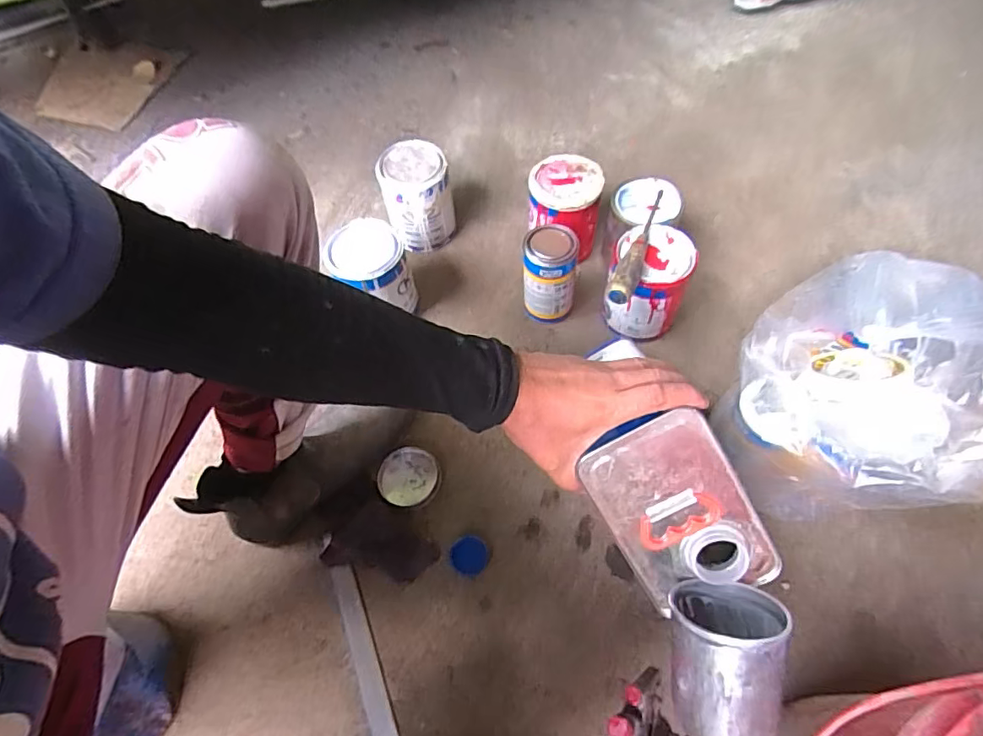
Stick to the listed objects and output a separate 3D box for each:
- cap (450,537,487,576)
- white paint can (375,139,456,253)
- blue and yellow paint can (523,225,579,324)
[{"bbox_3d":[-0.026,0.220,0.623,0.043,0.025,0.039,-3,61,0],"label":"cap"},{"bbox_3d":[-0.115,-0.266,0.835,0.100,0.135,0.104,-1,61,2],"label":"white paint can"},{"bbox_3d":[0.080,-0.125,0.746,0.069,0.134,0.070,-1,61,2],"label":"blue and yellow paint can"}]

